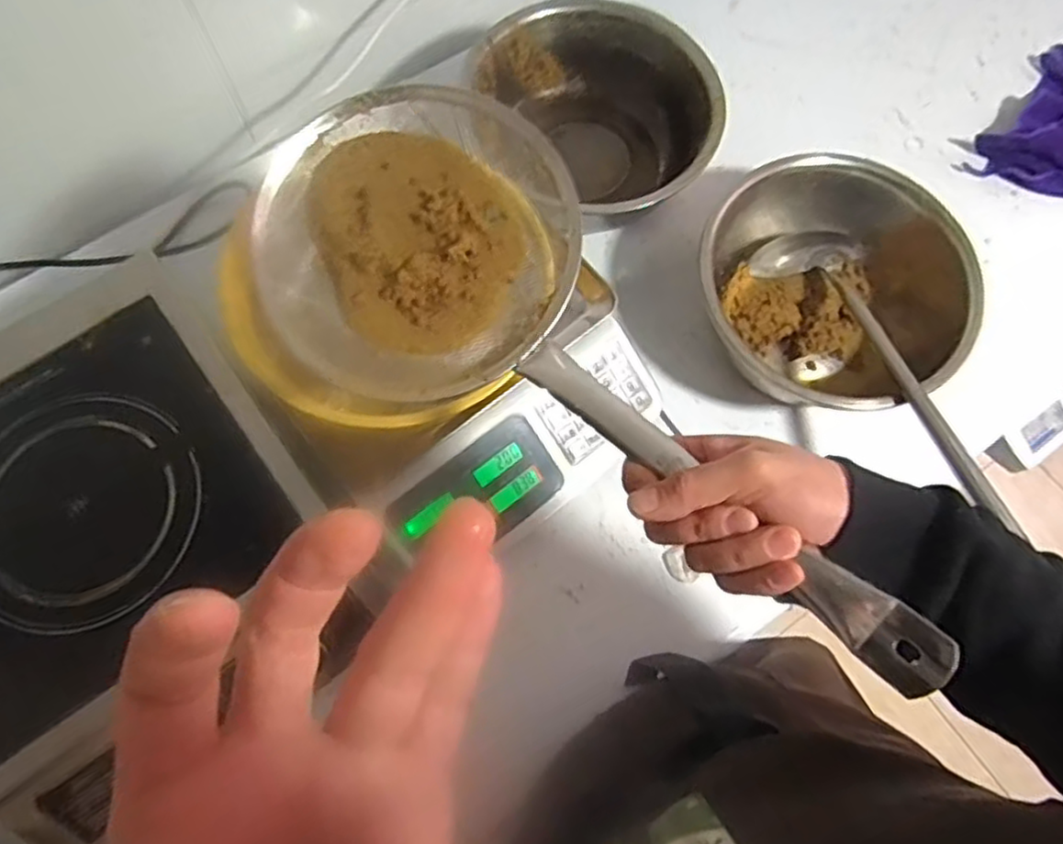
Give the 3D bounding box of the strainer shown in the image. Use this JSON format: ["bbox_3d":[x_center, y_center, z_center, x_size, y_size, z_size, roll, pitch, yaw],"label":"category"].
[{"bbox_3d":[0.016,-0.029,0.424,0.204,0.086,0.476,-43,67,-13],"label":"strainer"}]

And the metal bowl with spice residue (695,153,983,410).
[{"bbox_3d":[0.330,-0.140,0.810,0.299,0.133,0.281,0,72,-1],"label":"metal bowl with spice residue"}]

